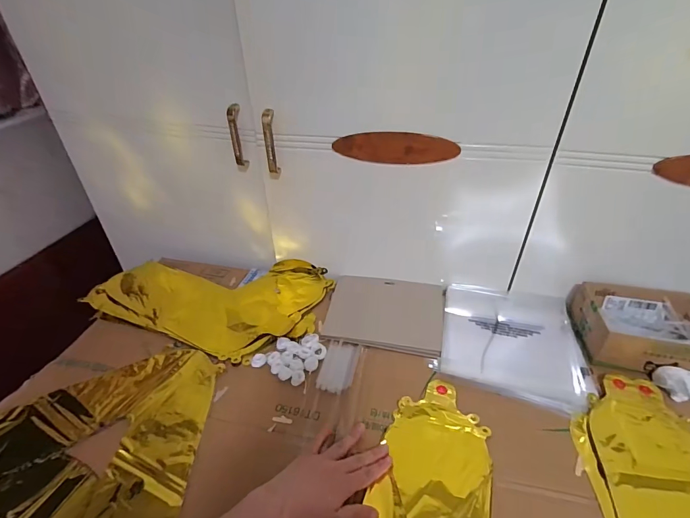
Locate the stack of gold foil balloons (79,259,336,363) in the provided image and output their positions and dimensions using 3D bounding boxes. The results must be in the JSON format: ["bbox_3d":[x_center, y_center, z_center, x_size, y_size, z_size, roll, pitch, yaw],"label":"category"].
[{"bbox_3d":[-0.249,0.058,0.715,0.423,0.025,0.253,14,39,19],"label":"stack of gold foil balloons"}]

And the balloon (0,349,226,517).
[{"bbox_3d":[-0.336,0.259,0.439,0.382,0.011,0.276,-21,41,-24],"label":"balloon"}]

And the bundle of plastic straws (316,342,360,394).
[{"bbox_3d":[-0.009,0.162,0.563,0.050,0.010,0.087,7,37,11],"label":"bundle of plastic straws"}]

